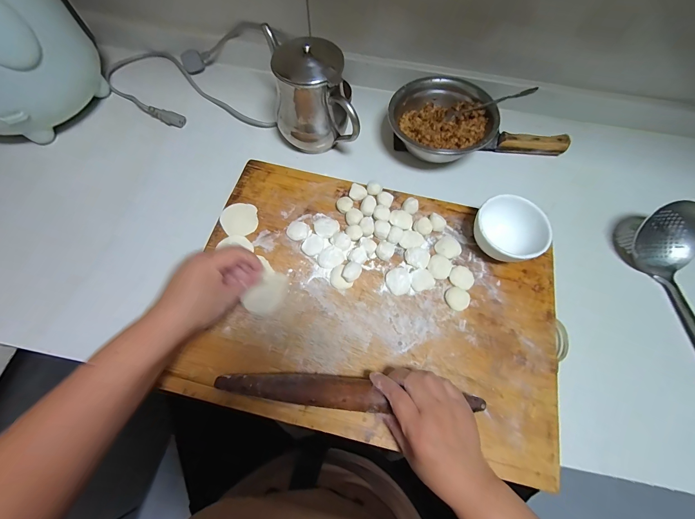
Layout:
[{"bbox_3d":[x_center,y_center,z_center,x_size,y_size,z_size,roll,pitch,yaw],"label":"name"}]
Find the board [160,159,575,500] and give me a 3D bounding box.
[{"bbox_3d":[0.042,0.050,0.412,0.484,0.032,0.348,12,68,6],"label":"board"}]

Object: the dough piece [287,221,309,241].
[{"bbox_3d":[-0.073,-0.043,0.440,0.030,0.008,0.033,1,67,-1],"label":"dough piece"}]

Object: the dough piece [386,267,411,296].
[{"bbox_3d":[0.072,0.030,0.416,0.034,0.010,0.037,1,67,-1],"label":"dough piece"}]

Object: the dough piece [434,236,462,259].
[{"bbox_3d":[0.149,-0.019,0.437,0.035,0.011,0.036,1,67,-1],"label":"dough piece"}]

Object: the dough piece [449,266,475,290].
[{"bbox_3d":[0.162,0.026,0.419,0.034,0.010,0.029,23,69,8],"label":"dough piece"}]

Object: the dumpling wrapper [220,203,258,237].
[{"bbox_3d":[-0.163,-0.061,0.449,0.054,0.006,0.054,4,67,0],"label":"dumpling wrapper"}]

